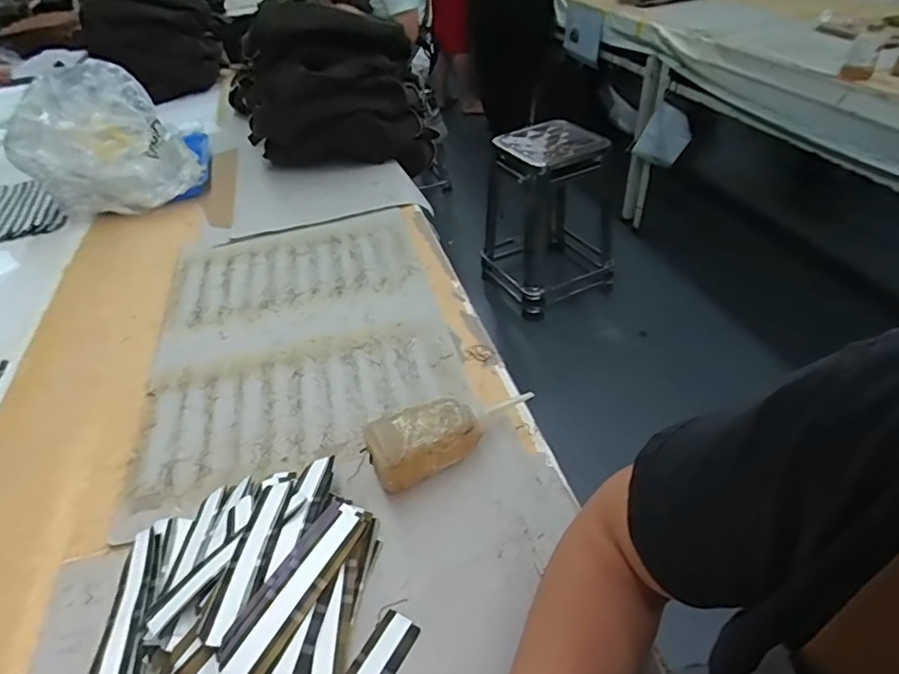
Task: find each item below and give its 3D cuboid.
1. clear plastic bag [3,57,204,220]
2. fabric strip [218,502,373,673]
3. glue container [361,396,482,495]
[{"bbox_3d":[-0.603,-0.345,0.979,0.254,0.225,0.154,-11,40,-7],"label":"clear plastic bag"},{"bbox_3d":[-0.111,0.186,0.418,0.034,0.009,0.151,35,41,5],"label":"fabric strip"},{"bbox_3d":[-0.024,0.101,0.519,0.104,0.068,0.060,-23,44,-19],"label":"glue container"}]

